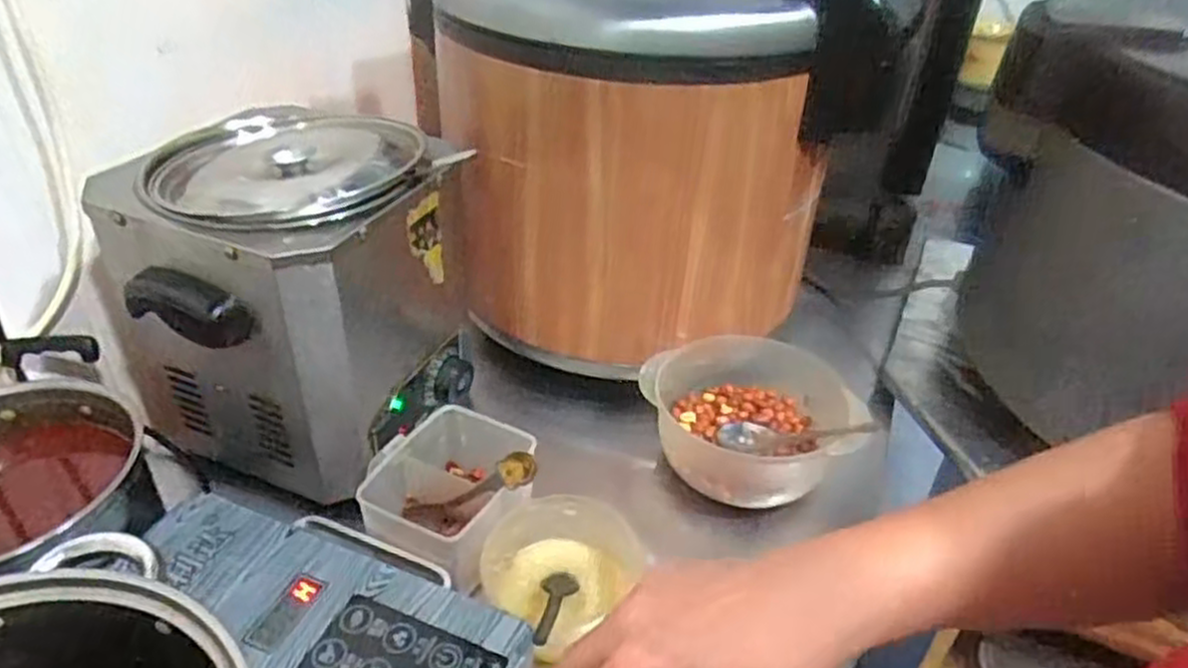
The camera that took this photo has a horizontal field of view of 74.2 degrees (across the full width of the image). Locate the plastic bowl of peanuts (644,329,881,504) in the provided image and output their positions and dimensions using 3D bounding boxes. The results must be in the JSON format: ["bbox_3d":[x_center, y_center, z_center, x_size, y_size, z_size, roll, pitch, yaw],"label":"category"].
[{"bbox_3d":[0.133,0.072,0.673,0.164,0.064,0.155,2,36,-1],"label":"plastic bowl of peanuts"}]

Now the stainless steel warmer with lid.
[{"bbox_3d":[-0.231,-0.029,0.640,0.204,0.238,0.230,23,41,25],"label":"stainless steel warmer with lid"}]

